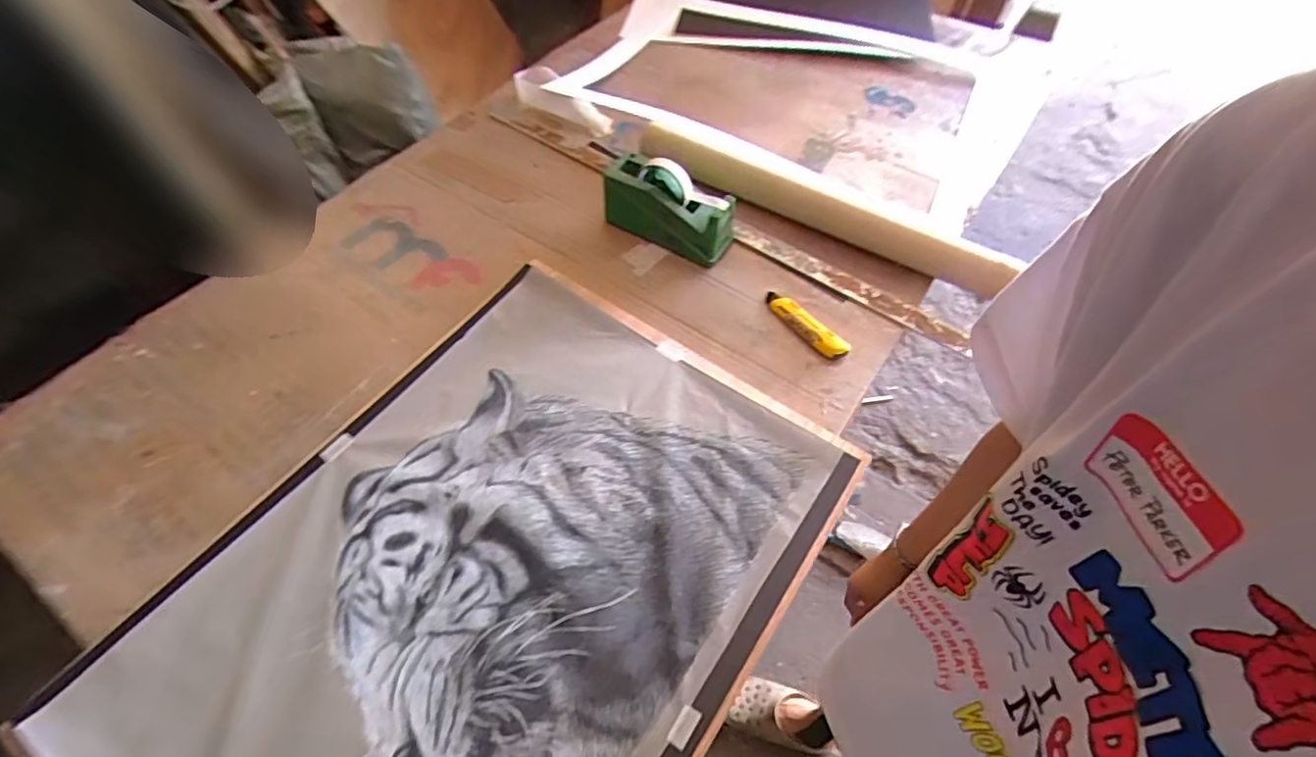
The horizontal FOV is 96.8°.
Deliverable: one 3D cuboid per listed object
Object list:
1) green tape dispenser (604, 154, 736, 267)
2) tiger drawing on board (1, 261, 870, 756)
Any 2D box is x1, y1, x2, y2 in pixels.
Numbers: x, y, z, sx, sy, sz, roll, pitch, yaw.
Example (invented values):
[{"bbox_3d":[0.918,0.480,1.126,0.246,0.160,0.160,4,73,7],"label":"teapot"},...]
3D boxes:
[{"bbox_3d":[0.014,-0.262,0.899,0.203,0.116,0.077,20,59,13],"label":"green tape dispenser"},{"bbox_3d":[-0.182,0.212,0.640,0.555,0.021,0.743,32,62,19],"label":"tiger drawing on board"}]

